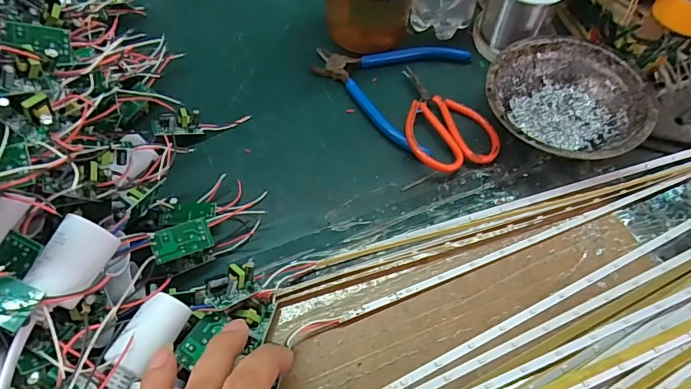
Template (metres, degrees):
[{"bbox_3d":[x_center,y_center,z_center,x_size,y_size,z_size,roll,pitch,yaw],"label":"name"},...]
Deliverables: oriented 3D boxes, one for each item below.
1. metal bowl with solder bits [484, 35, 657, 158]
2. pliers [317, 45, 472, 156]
[{"bbox_3d":[0.179,-0.076,0.378,0.119,0.038,0.124,0,59,-1],"label":"metal bowl with solder bits"},{"bbox_3d":[0.061,-0.109,0.412,0.117,0.009,0.145,-30,64,-18],"label":"pliers"}]

